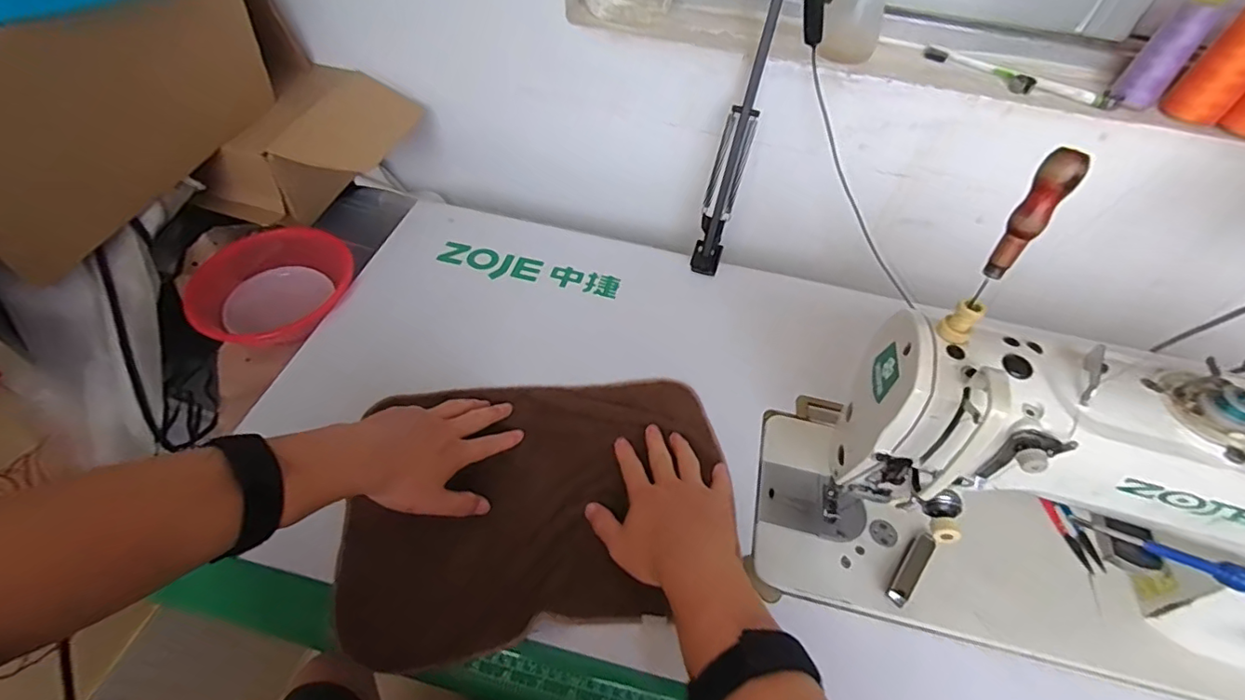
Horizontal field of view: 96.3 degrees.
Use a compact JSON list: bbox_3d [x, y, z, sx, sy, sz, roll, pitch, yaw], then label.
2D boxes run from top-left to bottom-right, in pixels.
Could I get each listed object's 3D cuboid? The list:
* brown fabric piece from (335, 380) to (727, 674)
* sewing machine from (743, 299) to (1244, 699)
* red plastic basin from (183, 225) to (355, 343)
[{"bbox_3d":[-0.068,0.127,0.491,0.321,0.025,0.226,-6,52,-10],"label":"brown fabric piece"},{"bbox_3d":[0.412,0.119,0.404,0.560,0.237,0.177,13,51,5],"label":"sewing machine"},{"bbox_3d":[-0.397,-0.067,0.638,0.158,0.053,0.174,-5,51,-9],"label":"red plastic basin"}]

